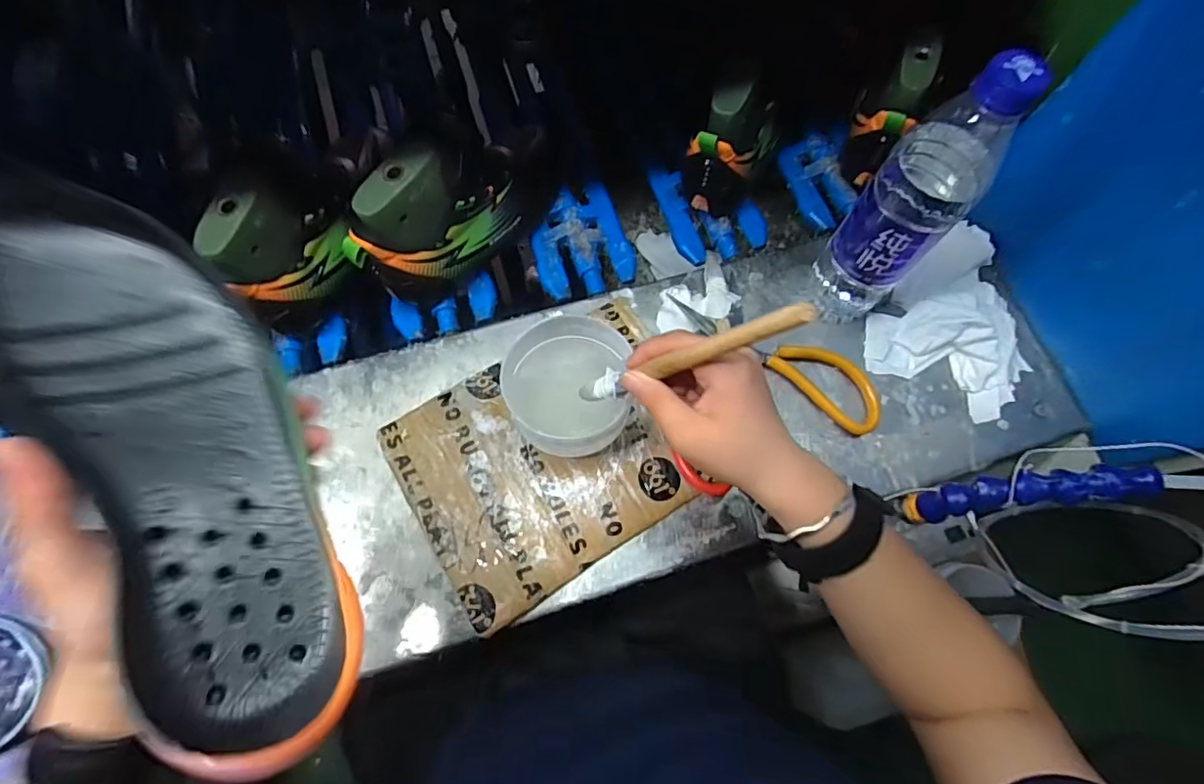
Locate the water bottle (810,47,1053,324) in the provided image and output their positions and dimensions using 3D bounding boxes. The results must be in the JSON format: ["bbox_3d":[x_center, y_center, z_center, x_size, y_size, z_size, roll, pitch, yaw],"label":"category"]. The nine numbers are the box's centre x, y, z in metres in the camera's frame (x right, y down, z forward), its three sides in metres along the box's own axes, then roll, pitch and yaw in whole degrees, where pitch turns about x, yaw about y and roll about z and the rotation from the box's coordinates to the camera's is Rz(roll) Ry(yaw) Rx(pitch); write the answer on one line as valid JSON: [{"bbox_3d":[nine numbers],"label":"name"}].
[{"bbox_3d":[0.222,-0.130,0.397,0.066,0.234,0.069,-40,78,-14],"label":"water bottle"}]

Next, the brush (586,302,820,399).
[{"bbox_3d":[0.038,-0.015,0.313,0.010,0.192,0.014,26,66,-26],"label":"brush"}]

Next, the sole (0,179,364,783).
[{"bbox_3d":[-0.167,0.020,0.225,0.085,0.032,0.243,-26,83,-42],"label":"sole"}]

